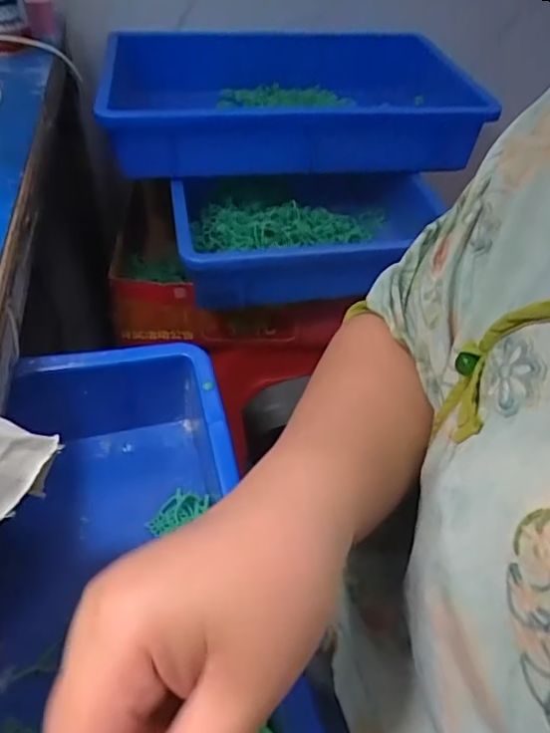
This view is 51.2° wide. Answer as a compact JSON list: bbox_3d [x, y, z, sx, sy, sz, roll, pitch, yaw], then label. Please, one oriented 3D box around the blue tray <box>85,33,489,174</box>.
[{"bbox_3d":[0.034,-0.341,0.723,0.443,0.084,0.326,-1,45,-6],"label":"blue tray"}]

